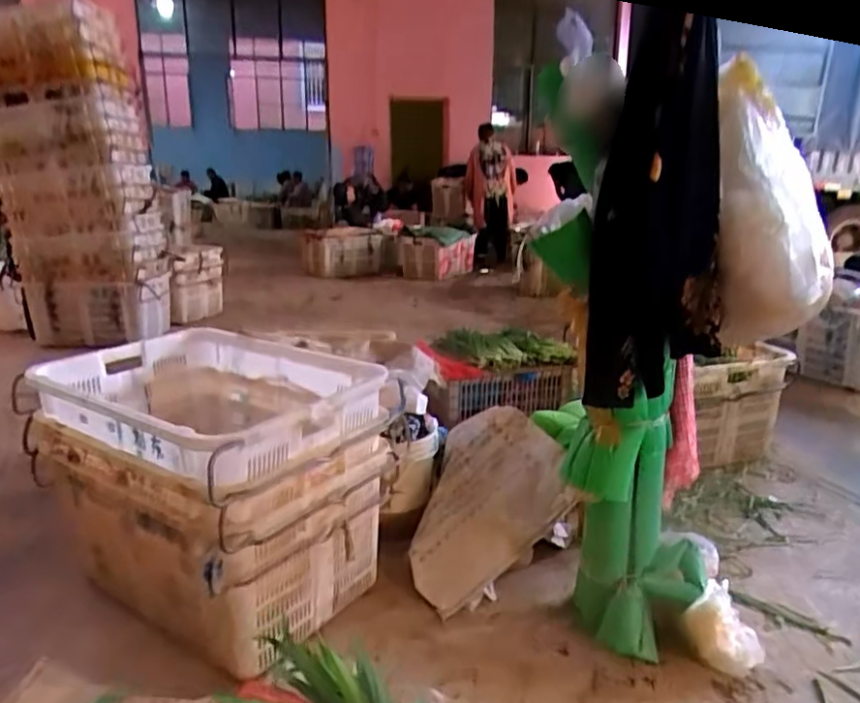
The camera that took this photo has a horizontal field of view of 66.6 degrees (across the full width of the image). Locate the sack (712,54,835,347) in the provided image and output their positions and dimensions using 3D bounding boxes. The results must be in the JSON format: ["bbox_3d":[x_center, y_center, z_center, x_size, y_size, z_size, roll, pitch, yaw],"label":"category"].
[{"bbox_3d":[0.566,-0.275,1.118,0.178,0.477,0.178,3,-25,10],"label":"sack"}]

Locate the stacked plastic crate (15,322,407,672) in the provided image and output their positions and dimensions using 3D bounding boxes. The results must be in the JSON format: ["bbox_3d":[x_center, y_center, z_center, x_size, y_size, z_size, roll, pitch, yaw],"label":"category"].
[{"bbox_3d":[-0.465,0.275,1.422,0.647,0.486,0.476,11,19,35],"label":"stacked plastic crate"}]

